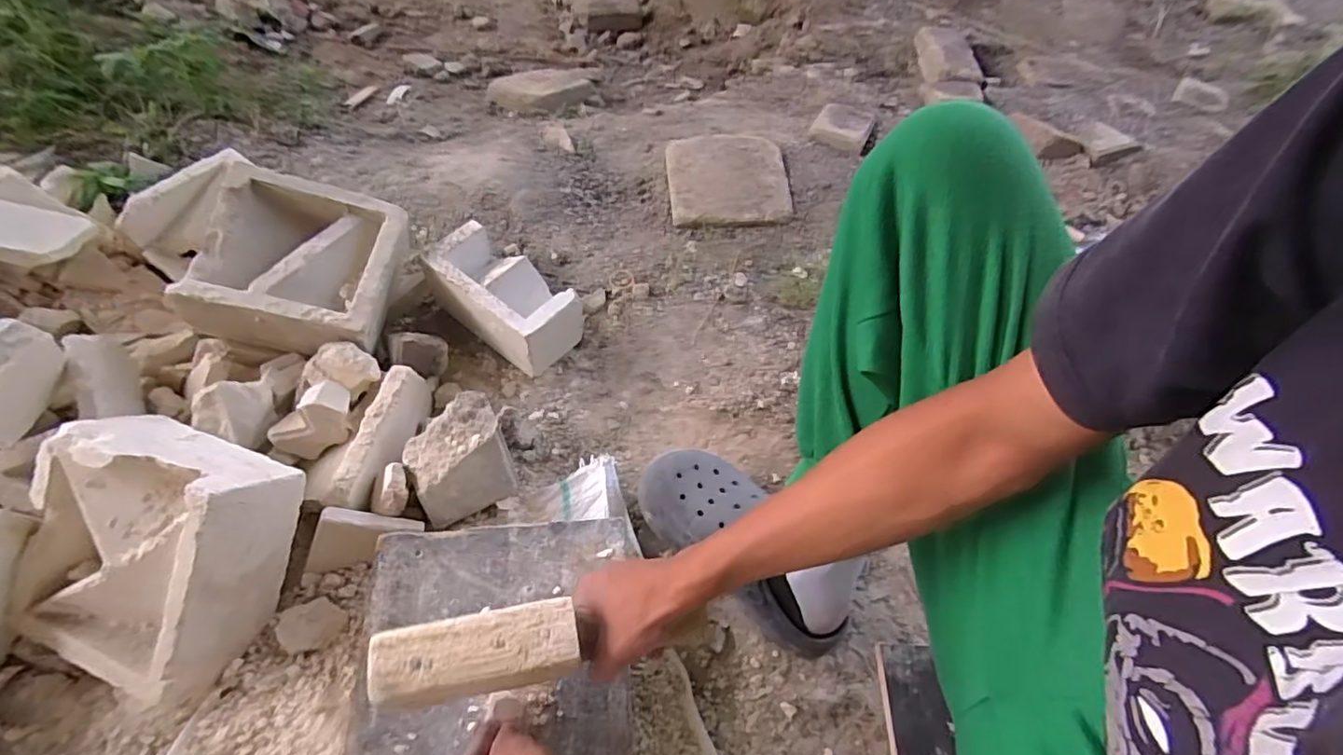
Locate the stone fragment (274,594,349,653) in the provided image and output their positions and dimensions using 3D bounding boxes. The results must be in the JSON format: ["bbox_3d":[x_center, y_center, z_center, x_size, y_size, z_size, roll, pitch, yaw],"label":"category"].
[{"bbox_3d":[-0.356,0.244,0.572,0.056,0.014,0.046,-19,62,-20],"label":"stone fragment"}]

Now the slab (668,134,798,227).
[{"bbox_3d":[0.096,-0.340,0.974,0.204,0.044,0.186,-3,55,-7],"label":"slab"}]

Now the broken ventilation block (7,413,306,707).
[{"bbox_3d":[-0.494,0.172,0.555,0.218,0.113,0.229,15,95,17],"label":"broken ventilation block"}]

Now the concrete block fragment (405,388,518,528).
[{"bbox_3d":[-0.242,0.097,0.663,0.105,0.095,0.110,-23,63,-20],"label":"concrete block fragment"}]

